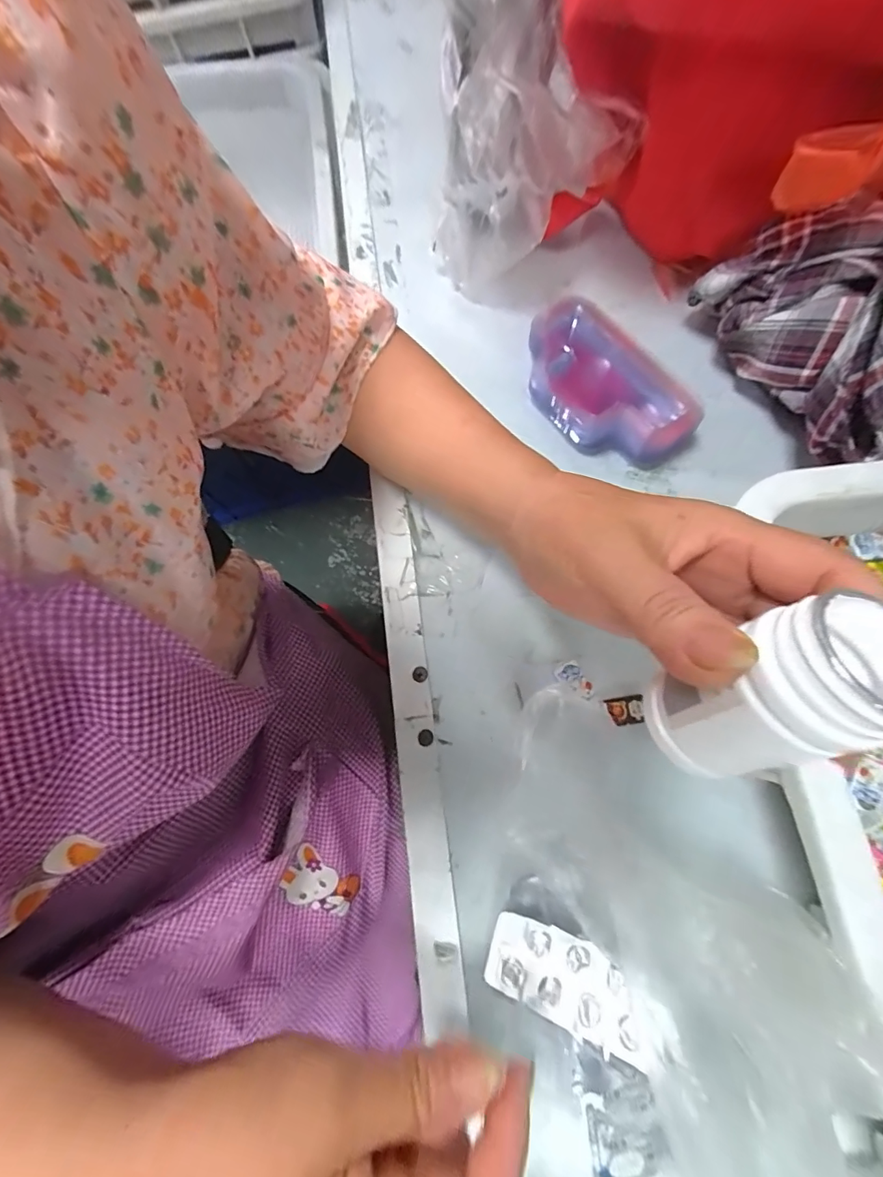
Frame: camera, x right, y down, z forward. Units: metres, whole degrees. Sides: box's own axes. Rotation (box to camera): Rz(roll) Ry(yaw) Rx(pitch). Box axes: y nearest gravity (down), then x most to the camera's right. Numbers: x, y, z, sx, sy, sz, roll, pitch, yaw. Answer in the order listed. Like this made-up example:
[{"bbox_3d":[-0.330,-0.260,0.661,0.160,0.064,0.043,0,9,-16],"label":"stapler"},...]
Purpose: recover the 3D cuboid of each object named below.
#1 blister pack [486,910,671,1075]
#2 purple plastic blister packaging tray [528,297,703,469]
[{"bbox_3d":[0.065,0.198,0.219,0.083,0.008,0.040,18,84,19],"label":"blister pack"},{"bbox_3d":[0.111,-0.147,0.319,0.077,0.021,0.146,-37,76,-8],"label":"purple plastic blister packaging tray"}]

